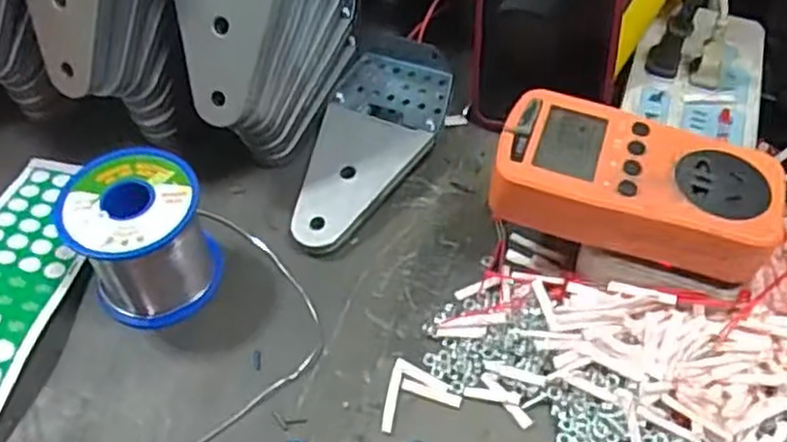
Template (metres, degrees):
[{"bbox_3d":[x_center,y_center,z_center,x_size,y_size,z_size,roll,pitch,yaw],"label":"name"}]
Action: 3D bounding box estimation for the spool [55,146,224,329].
[{"bbox_3d":[-0.125,0.007,0.360,0.062,0.059,0.065,4,52,5],"label":"spool"}]

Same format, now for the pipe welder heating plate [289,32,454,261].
[{"bbox_3d":[-0.013,-0.046,0.413,0.069,0.031,0.139,14,52,11],"label":"pipe welder heating plate"}]

